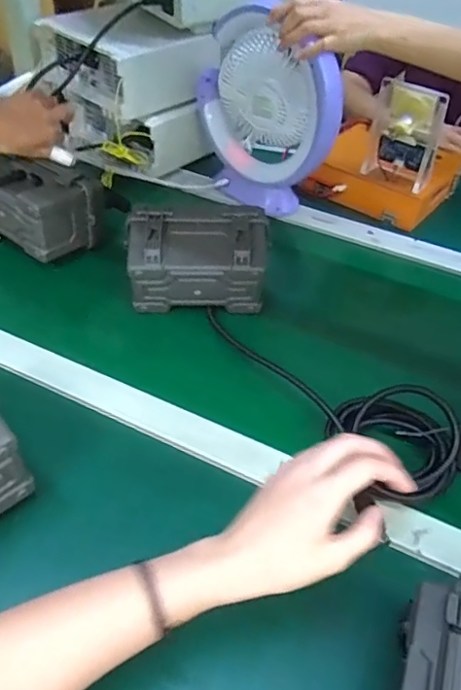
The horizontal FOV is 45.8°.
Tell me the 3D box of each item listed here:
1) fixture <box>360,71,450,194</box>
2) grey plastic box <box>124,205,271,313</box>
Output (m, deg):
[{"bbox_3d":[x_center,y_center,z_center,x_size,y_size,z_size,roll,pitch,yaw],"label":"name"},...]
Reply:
[{"bbox_3d":[0.252,-0.298,0.791,0.101,0.152,0.041,23,48,18],"label":"fixture"},{"bbox_3d":[-0.039,-0.103,0.665,0.162,0.103,0.082,0,45,-4],"label":"grey plastic box"}]

